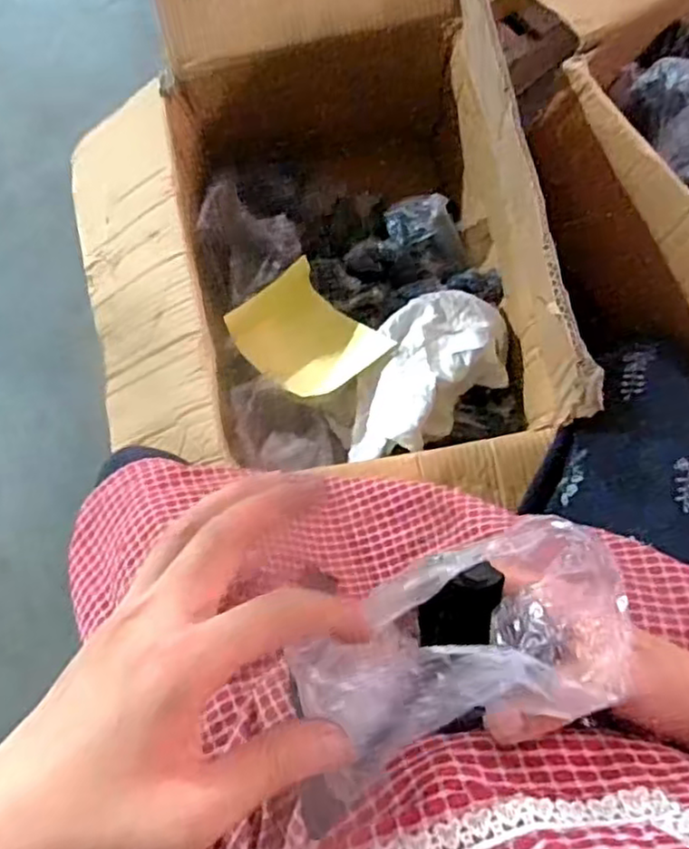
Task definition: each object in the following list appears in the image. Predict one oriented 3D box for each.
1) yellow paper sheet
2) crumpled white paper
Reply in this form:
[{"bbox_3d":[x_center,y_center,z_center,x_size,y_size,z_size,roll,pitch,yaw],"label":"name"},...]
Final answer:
[{"bbox_3d":[-0.046,-0.103,0.817,0.134,0.049,0.160,-39,77,-9],"label":"yellow paper sheet"},{"bbox_3d":[0.097,-0.062,0.814,0.142,0.077,0.263,37,64,10],"label":"crumpled white paper"}]

